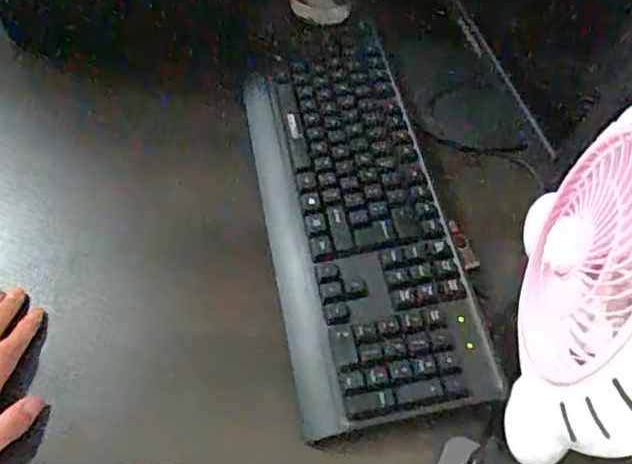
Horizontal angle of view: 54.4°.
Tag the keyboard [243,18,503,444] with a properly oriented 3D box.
[{"bbox_3d":[0.028,-0.036,0.561,0.158,0.027,0.403,-7,58,-8],"label":"keyboard"}]

